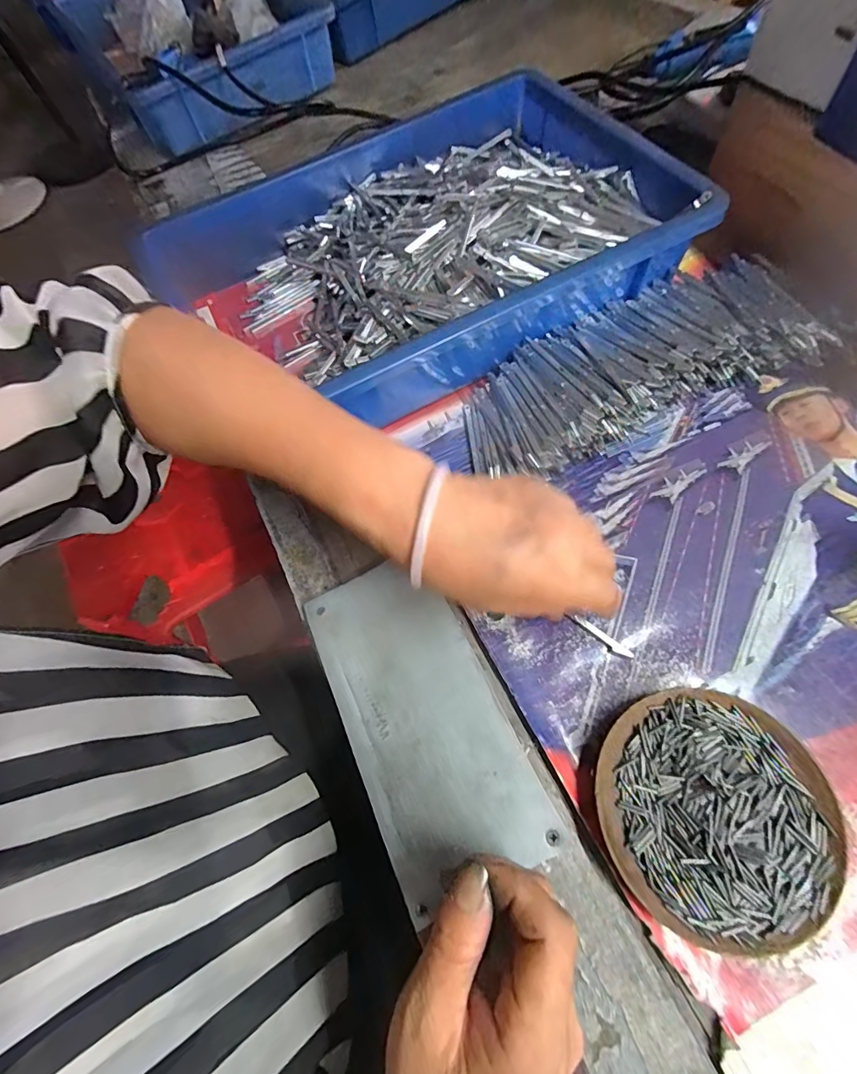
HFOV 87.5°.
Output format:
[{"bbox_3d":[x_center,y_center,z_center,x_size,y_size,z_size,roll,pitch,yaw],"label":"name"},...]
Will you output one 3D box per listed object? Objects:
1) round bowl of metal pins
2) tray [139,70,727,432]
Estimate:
[{"bbox_3d":[0.151,0.145,0.240,0.114,0.015,0.113,-3,66,7],"label":"round bowl of metal pins"},{"bbox_3d":[-0.012,-0.255,0.411,0.417,0.083,0.293,-27,65,-4],"label":"tray"}]

